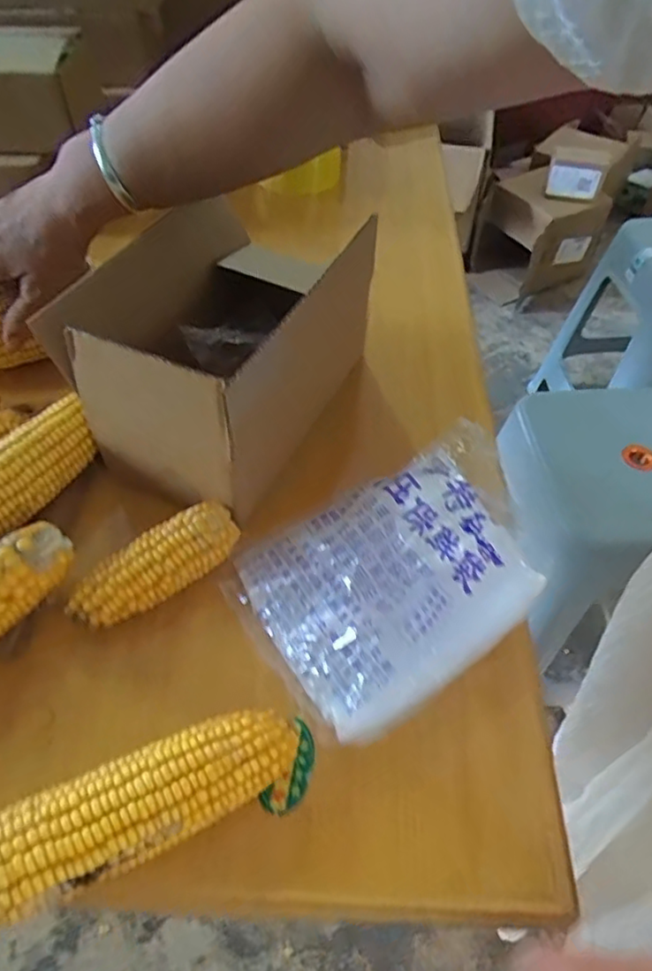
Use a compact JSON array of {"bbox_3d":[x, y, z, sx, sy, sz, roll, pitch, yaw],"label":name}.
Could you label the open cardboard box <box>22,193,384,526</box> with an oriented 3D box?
[{"bbox_3d":[-0.071,-0.105,0.436,0.141,0.115,0.205,26,54,18],"label":"open cardboard box"}]

